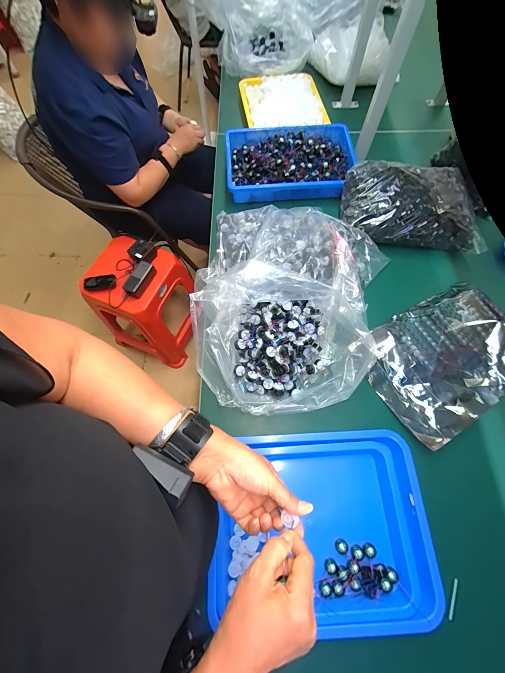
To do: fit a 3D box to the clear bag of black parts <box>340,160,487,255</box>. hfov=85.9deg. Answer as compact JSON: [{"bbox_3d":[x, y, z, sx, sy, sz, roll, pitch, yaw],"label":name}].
[{"bbox_3d":[0.415,-0.339,0.705,0.350,0.102,0.205,10,70,5],"label":"clear bag of black parts"}]

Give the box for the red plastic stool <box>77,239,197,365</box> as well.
[{"bbox_3d":[-0.457,-0.137,1.191,0.340,0.481,0.352,18,70,8],"label":"red plastic stool"}]

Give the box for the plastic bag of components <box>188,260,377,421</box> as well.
[{"bbox_3d":[0.061,0.012,0.536,0.349,0.158,0.260,0,69,1],"label":"plastic bag of components"}]

